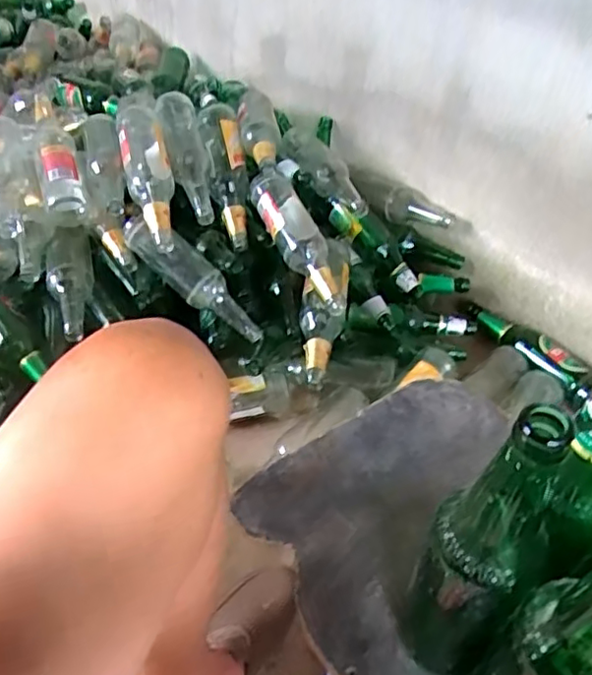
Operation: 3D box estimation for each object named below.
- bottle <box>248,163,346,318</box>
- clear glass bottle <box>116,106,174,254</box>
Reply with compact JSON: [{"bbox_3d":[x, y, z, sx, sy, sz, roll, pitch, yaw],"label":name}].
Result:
[{"bbox_3d":[0.009,-0.145,0.969,0.084,0.074,0.254,-18,63,-18],"label":"bottle"},{"bbox_3d":[-0.232,-0.261,0.966,0.072,0.085,0.283,-10,46,-11],"label":"clear glass bottle"}]

